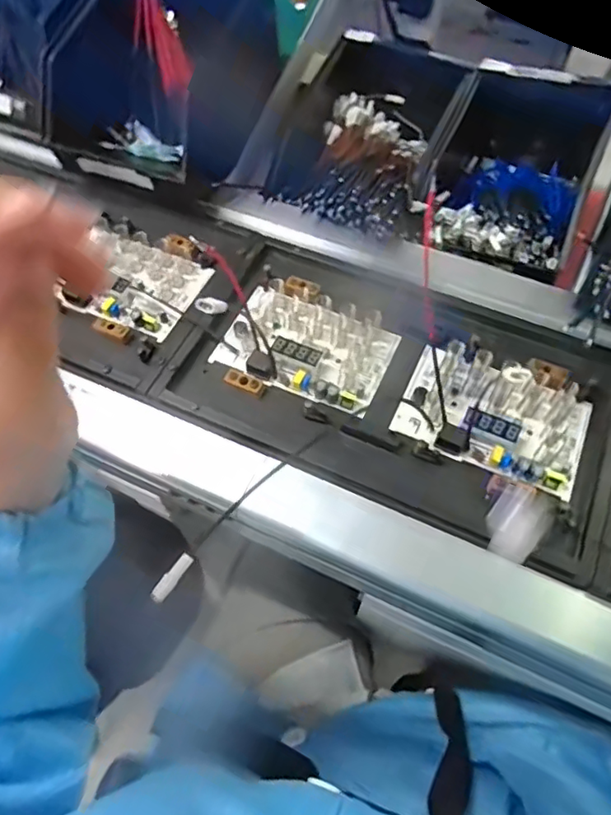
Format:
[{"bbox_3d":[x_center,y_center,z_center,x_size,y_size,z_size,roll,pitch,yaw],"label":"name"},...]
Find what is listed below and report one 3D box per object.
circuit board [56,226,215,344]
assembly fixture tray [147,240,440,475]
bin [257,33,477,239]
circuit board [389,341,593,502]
[{"bbox_3d":[-0.153,-0.110,0.499,0.108,0.021,0.086,18,66,12],"label":"circuit board"},{"bbox_3d":[0.000,-0.053,0.458,0.172,0.016,0.180,21,67,13],"label":"assembly fixture tray"},{"bbox_3d":[0.071,-0.279,0.599,0.163,0.083,0.269,21,66,13],"label":"bin"},{"bbox_3d":[0.145,0.002,0.422,0.135,0.020,0.087,22,67,14],"label":"circuit board"}]

